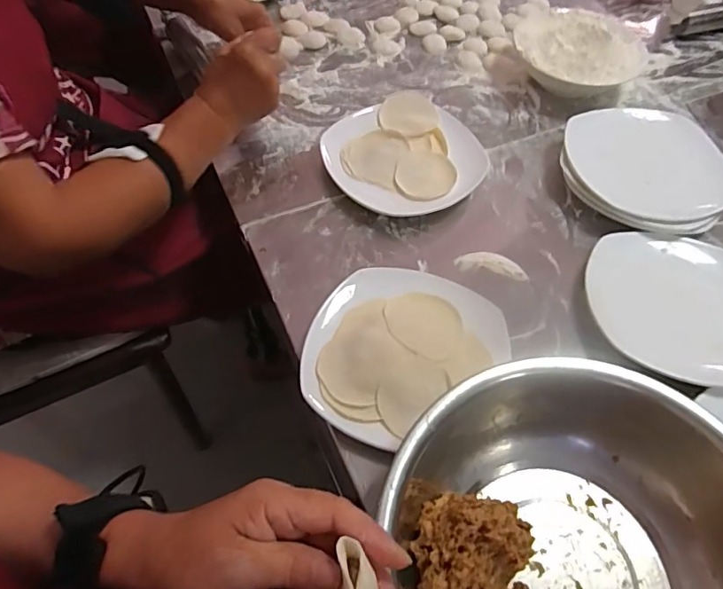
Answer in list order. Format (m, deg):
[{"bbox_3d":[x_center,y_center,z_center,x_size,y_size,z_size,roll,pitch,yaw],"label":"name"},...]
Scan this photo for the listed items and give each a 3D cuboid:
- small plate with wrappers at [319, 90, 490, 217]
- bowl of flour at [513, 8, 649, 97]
[{"bbox_3d":[0.056,-0.169,0.641,0.188,0.027,0.185,1,55,-1],"label":"small plate with wrappers"},{"bbox_3d":[0.293,-0.331,0.726,0.161,0.065,0.171,1,56,-2],"label":"bowl of flour"}]

